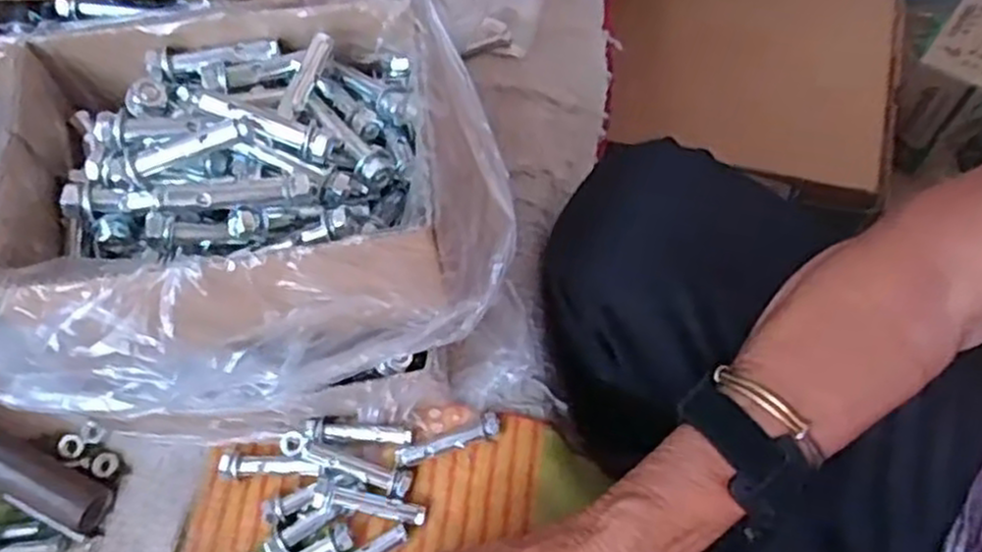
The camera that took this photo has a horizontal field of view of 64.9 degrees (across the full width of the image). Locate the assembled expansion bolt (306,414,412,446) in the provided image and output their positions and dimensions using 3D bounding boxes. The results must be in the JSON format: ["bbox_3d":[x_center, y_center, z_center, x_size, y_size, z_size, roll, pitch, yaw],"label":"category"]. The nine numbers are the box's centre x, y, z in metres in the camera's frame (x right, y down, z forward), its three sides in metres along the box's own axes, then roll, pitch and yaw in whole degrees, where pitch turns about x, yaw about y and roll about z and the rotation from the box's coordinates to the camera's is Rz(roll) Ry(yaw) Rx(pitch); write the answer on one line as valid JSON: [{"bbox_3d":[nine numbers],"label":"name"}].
[{"bbox_3d":[-0.069,0.081,0.406,0.053,0.009,0.012,2,67,3],"label":"assembled expansion bolt"}]

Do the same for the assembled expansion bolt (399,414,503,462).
[{"bbox_3d":[-0.022,0.086,0.405,0.056,0.008,0.012,-20,67,-7],"label":"assembled expansion bolt"}]

